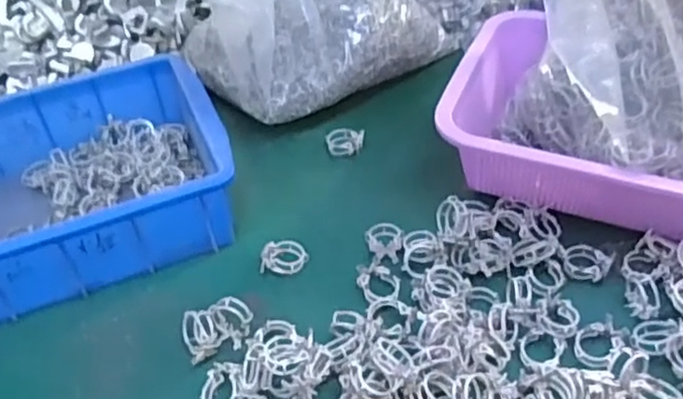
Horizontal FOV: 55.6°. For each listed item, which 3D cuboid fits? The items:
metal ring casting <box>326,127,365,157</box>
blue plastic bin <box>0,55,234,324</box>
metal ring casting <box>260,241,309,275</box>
[{"bbox_3d":[0.003,-0.050,0.554,0.033,0.010,0.029,-1,44,2],"label":"metal ring casting"},{"bbox_3d":[-0.212,-0.013,0.478,0.245,0.062,0.173,-18,46,-16],"label":"blue plastic bin"},{"bbox_3d":[-0.041,0.041,0.465,0.033,0.008,0.025,-2,44,1],"label":"metal ring casting"}]

